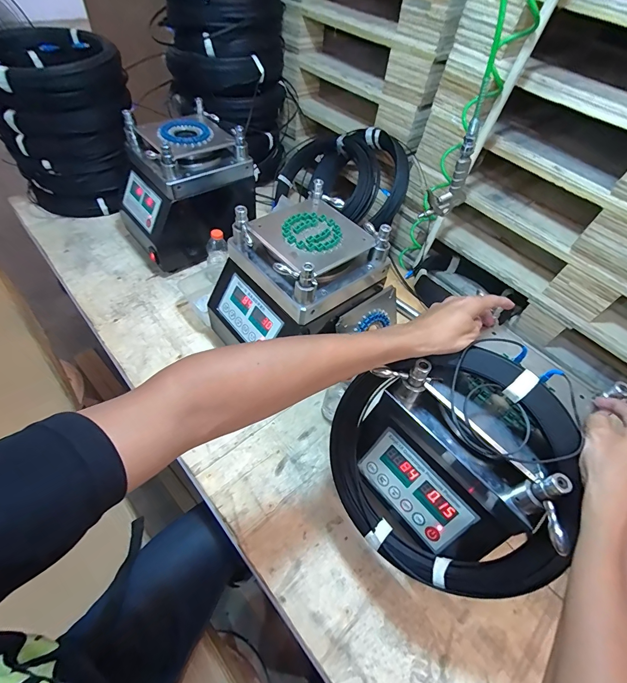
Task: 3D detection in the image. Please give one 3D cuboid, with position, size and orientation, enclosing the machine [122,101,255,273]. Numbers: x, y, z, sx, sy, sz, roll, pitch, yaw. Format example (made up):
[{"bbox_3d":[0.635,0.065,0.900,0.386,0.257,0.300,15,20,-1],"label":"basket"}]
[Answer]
[{"bbox_3d":[-0.317,-0.373,0.862,0.285,0.283,0.194,-37,64,-28],"label":"machine"}]

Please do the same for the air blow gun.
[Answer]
[{"bbox_3d":[0.264,-0.314,0.647,0.078,0.168,0.030,-21,58,-20],"label":"air blow gun"}]

